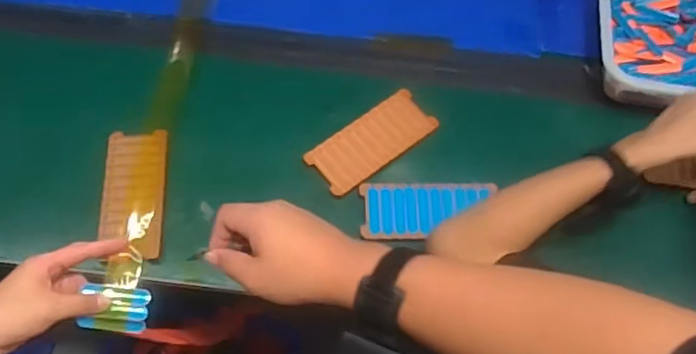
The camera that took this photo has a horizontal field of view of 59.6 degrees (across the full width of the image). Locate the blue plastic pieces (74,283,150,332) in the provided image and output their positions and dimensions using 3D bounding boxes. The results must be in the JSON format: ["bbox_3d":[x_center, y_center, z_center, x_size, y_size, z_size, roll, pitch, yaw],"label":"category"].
[{"bbox_3d":[-0.225,0.129,0.591,0.057,0.020,0.041,12,72,-28],"label":"blue plastic pieces"}]

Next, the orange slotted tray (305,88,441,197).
[{"bbox_3d":[0.032,-0.048,0.812,0.171,0.018,0.078,-35,69,-19],"label":"orange slotted tray"}]

